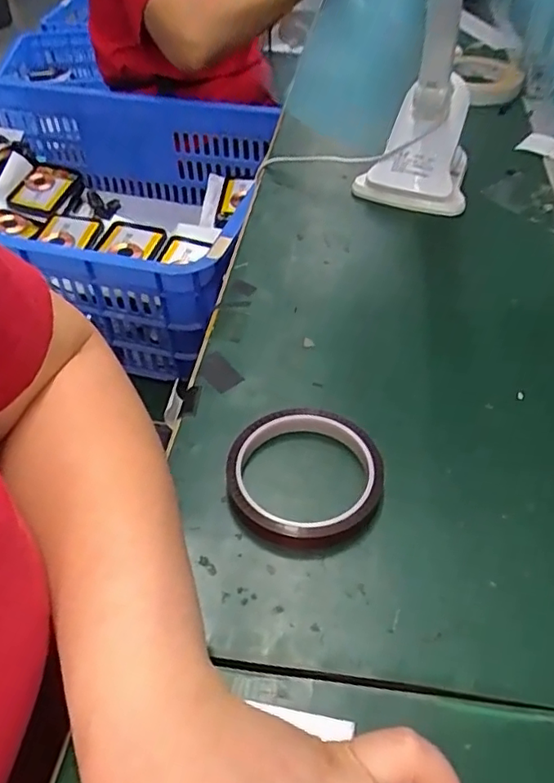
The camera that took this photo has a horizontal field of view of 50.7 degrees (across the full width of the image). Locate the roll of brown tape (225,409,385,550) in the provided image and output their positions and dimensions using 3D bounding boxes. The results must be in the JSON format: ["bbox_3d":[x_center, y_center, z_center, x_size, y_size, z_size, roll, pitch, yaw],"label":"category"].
[{"bbox_3d":[0.017,0.049,0.350,0.088,0.015,0.092,-1,47,1],"label":"roll of brown tape"}]

